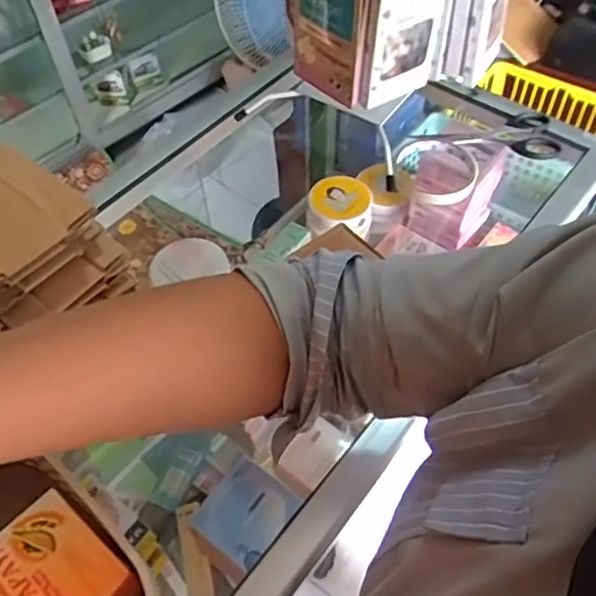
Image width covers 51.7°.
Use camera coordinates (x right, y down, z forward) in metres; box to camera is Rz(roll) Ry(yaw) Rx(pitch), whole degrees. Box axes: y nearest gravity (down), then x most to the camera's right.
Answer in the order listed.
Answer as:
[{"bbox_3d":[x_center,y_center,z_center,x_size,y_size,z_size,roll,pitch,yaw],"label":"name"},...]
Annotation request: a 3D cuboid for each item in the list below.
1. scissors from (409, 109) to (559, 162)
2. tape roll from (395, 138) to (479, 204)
[{"bbox_3d":[0.192,-0.170,0.644,0.147,0.017,0.063,-1,53,1],"label":"scissors"},{"bbox_3d":[0.138,-0.126,0.612,0.077,0.022,0.081,7,53,7],"label":"tape roll"}]

